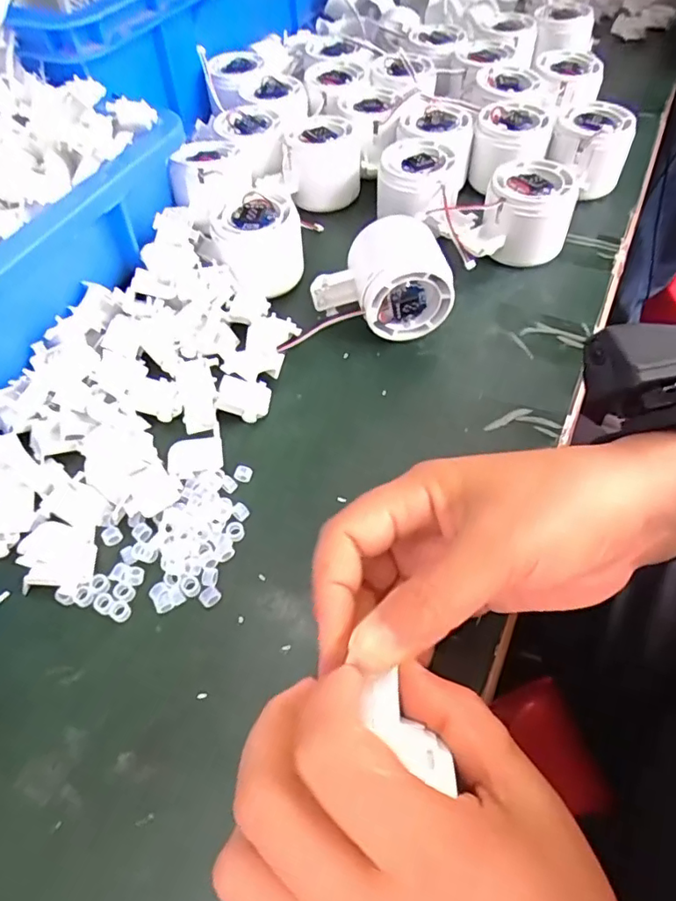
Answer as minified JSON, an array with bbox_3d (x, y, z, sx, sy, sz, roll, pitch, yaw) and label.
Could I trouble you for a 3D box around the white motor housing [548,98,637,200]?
[{"bbox_3d":[0.195,-0.231,0.443,0.055,0.057,0.058,-1,55,1],"label":"white motor housing"}]

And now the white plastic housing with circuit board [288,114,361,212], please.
[{"bbox_3d":[-0.011,-0.221,0.437,0.057,0.050,0.053,-4,55,-1],"label":"white plastic housing with circuit board"}]

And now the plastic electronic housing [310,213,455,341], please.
[{"bbox_3d":[0.026,-0.106,0.355,0.080,0.054,0.054,-9,55,-4],"label":"plastic electronic housing"}]

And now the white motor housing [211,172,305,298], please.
[{"bbox_3d":[-0.053,-0.140,0.377,0.056,0.049,0.055,-7,55,-3],"label":"white motor housing"}]

